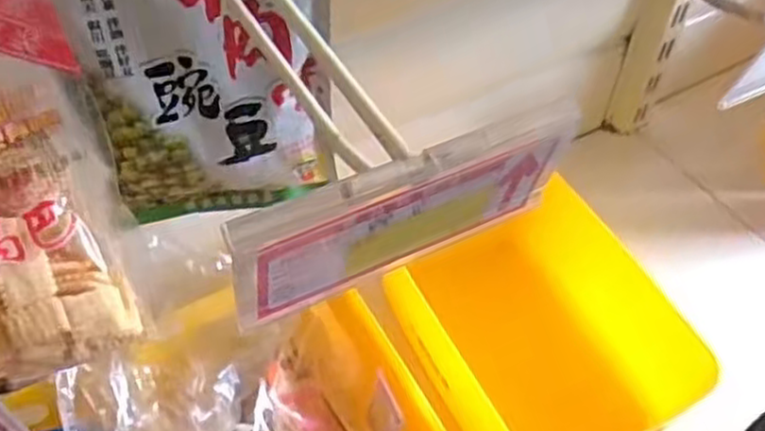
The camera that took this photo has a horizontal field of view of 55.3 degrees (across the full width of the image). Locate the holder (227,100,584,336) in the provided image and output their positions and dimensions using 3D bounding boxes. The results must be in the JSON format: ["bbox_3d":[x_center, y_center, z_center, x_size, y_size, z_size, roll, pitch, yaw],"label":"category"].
[{"bbox_3d":[0.007,-0.001,0.192,0.096,0.045,0.006,-22,55,-19],"label":"holder"}]

